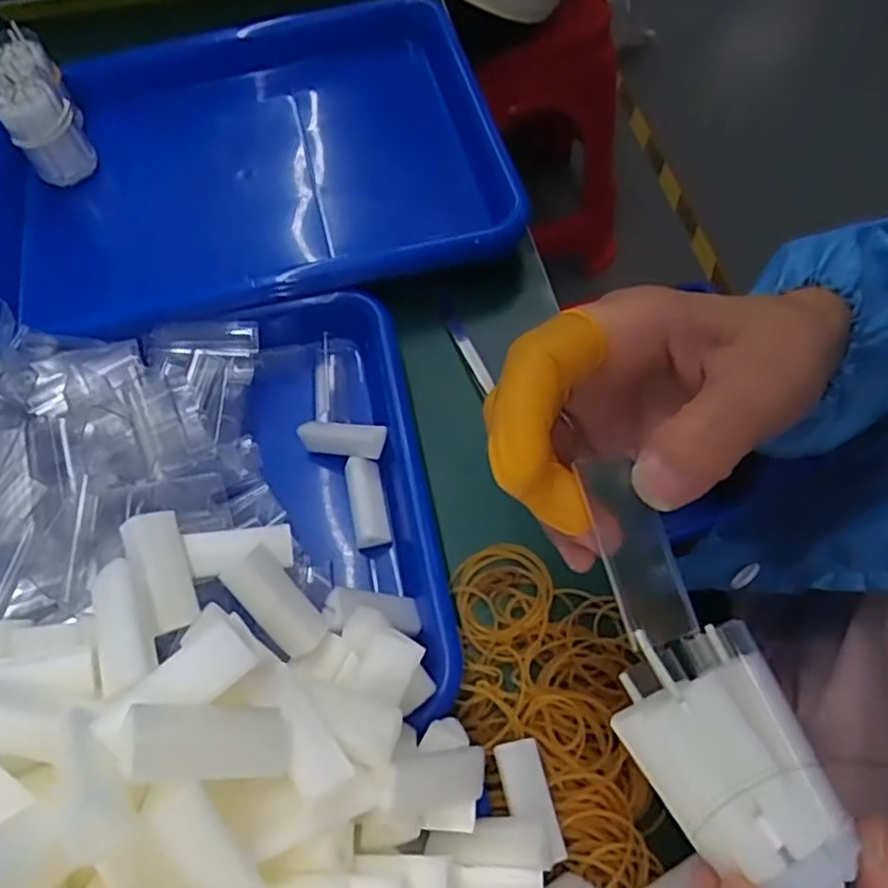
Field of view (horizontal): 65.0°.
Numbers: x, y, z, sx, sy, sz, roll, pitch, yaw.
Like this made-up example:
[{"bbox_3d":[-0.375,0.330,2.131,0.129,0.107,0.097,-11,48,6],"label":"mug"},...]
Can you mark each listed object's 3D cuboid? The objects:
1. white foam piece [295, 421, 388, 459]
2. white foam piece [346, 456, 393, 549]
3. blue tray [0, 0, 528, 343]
[{"bbox_3d":[-0.053,-0.004,0.369,0.047,0.015,0.017,6,63,22],"label":"white foam piece"},{"bbox_3d":[-0.039,0.029,0.359,0.017,0.008,0.046,-12,63,-2],"label":"white foam piece"},{"bbox_3d":[-0.134,-0.180,0.481,0.331,0.079,0.263,-13,63,-3],"label":"blue tray"}]

